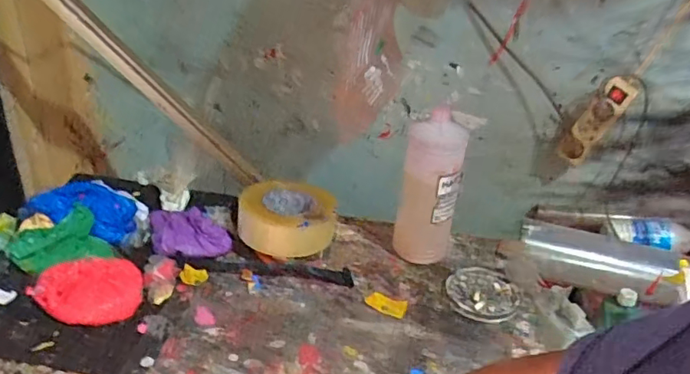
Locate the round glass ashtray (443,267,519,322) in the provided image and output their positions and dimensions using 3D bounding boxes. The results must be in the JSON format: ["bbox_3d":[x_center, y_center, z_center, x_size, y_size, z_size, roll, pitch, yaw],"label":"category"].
[{"bbox_3d":[0.190,0.144,0.746,0.095,0.014,0.105,19,33,18],"label":"round glass ashtray"}]

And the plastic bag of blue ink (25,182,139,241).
[{"bbox_3d":[-0.377,0.031,0.784,0.142,0.043,0.076,13,32,9],"label":"plastic bag of blue ink"}]

